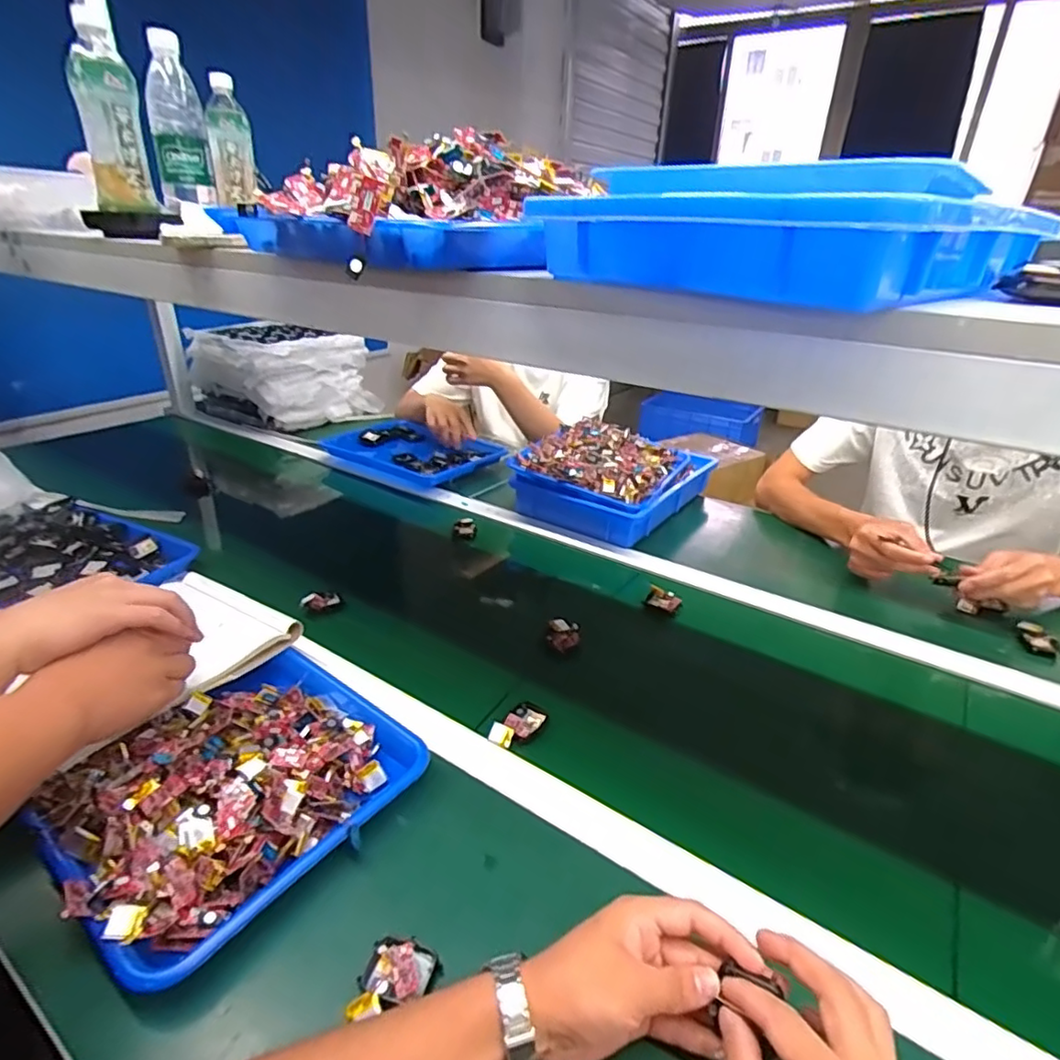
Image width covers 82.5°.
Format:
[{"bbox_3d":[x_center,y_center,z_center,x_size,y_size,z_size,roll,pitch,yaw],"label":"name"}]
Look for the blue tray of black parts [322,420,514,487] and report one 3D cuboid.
[{"bbox_3d":[-0.258,-0.161,1.269,0.369,0.056,0.231,20,32,33],"label":"blue tray of black parts"}]

